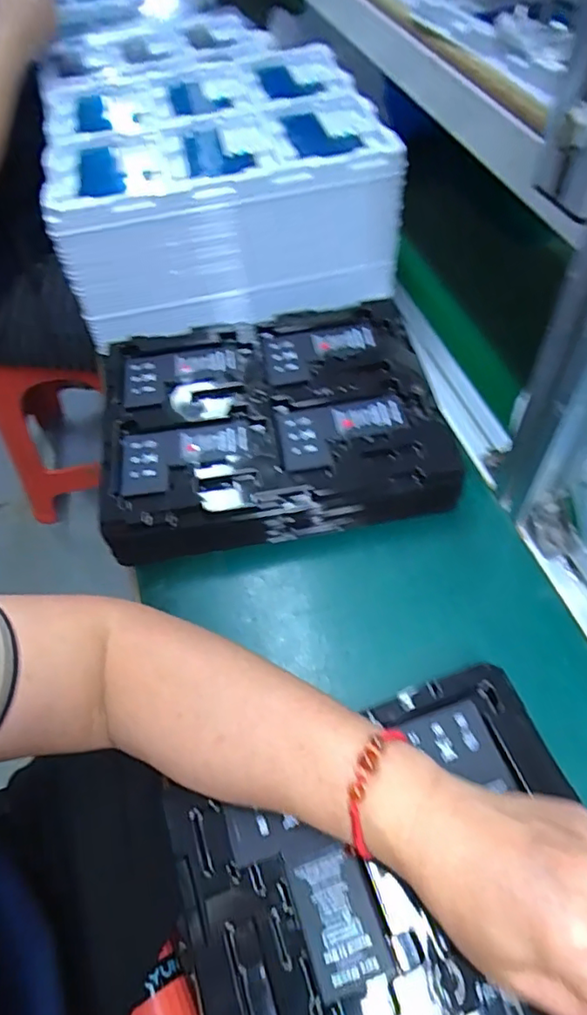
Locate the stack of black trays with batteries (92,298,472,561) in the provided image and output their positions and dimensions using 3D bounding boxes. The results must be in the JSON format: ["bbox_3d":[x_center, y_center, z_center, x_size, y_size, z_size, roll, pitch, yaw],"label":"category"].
[{"bbox_3d":[-0.021,-0.079,0.499,0.274,0.051,0.219,-9,55,-3],"label":"stack of black trays with batteries"}]

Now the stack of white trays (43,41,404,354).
[{"bbox_3d":[-0.086,-0.363,0.628,0.321,0.133,0.309,-12,55,-5],"label":"stack of white trays"}]

